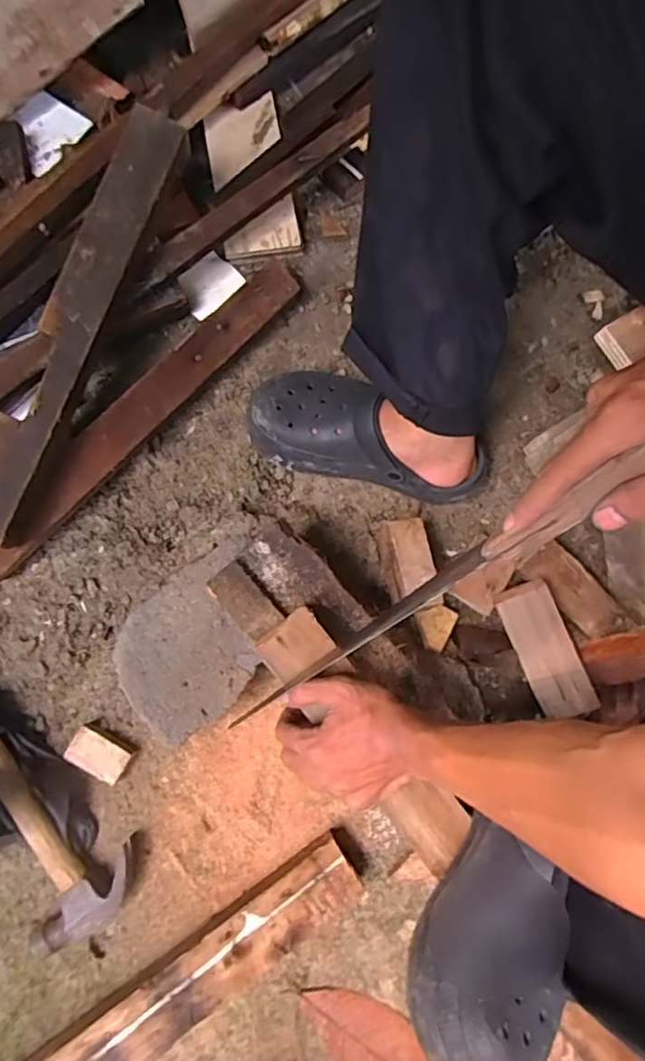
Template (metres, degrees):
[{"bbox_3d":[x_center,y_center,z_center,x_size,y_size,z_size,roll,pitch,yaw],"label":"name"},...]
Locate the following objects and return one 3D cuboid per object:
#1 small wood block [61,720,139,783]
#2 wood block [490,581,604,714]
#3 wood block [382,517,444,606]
[{"bbox_3d":[-0.232,0.234,0.613,0.063,0.030,0.037,30,80,5],"label":"small wood block"},{"bbox_3d":[0.244,0.131,0.636,0.062,0.016,0.156,-28,95,-6],"label":"wood block"},{"bbox_3d":[0.096,0.037,0.646,0.048,0.059,0.093,-9,79,-2],"label":"wood block"}]

